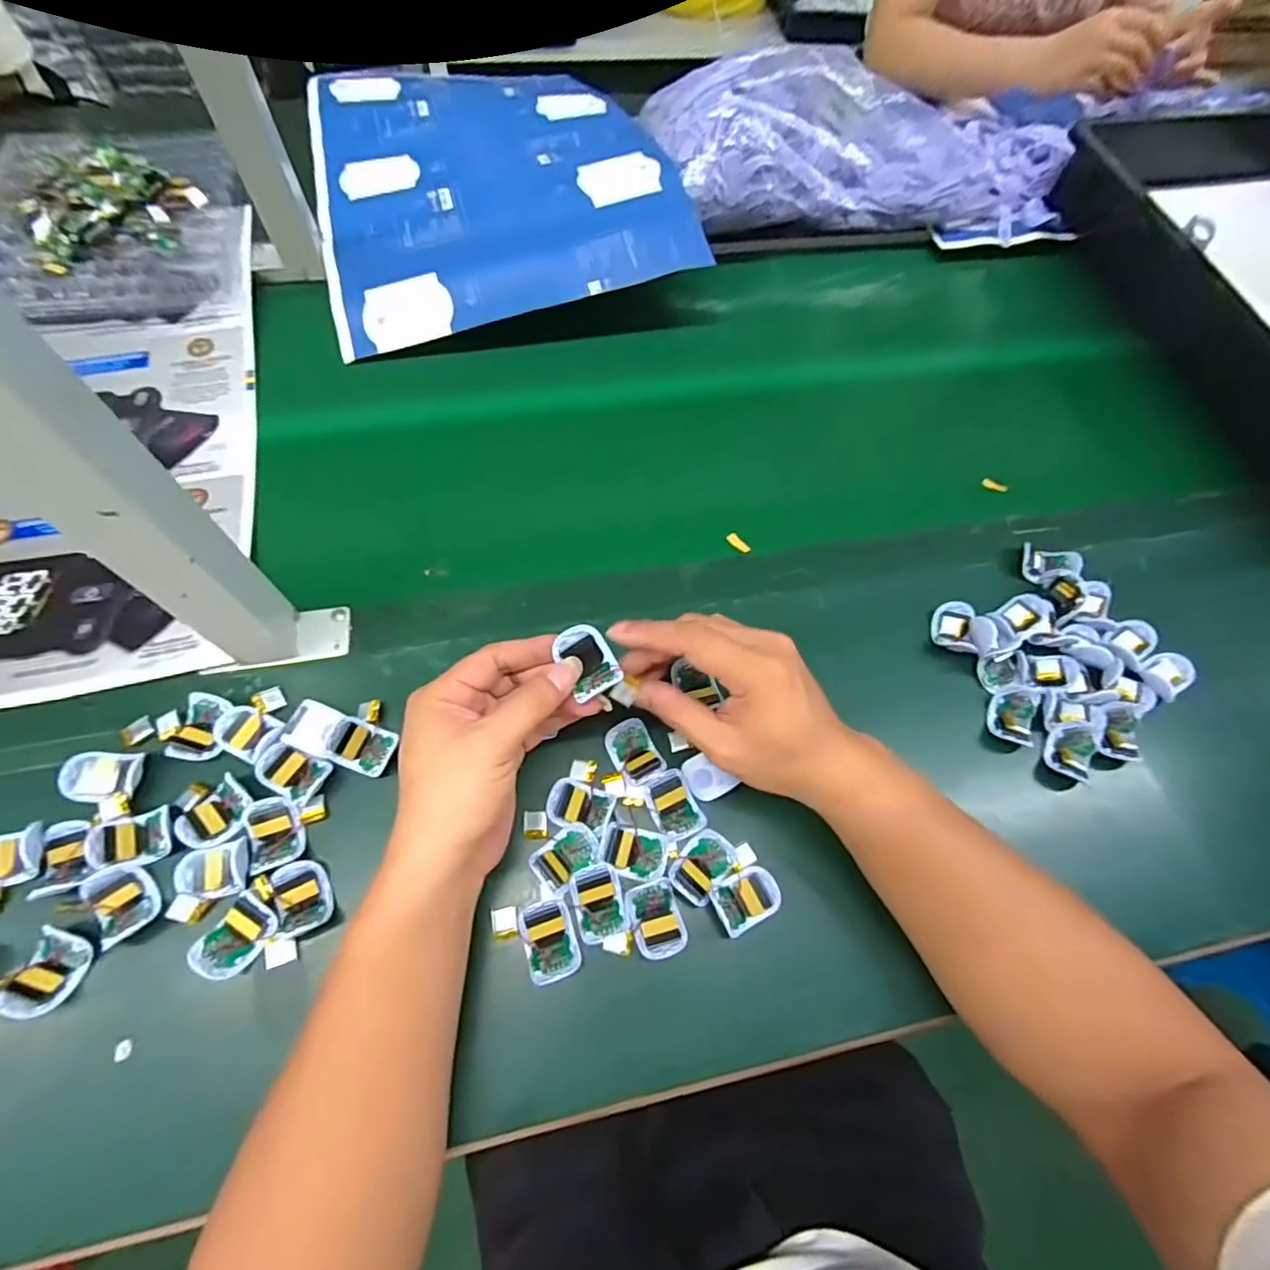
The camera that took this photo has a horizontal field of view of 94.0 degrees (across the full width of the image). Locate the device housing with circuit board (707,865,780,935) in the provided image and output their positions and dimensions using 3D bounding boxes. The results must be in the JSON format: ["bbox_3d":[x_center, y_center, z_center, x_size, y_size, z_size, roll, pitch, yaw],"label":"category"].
[{"bbox_3d":[0.069,0.162,0.364,0.042,0.014,0.030,-22,68,-13],"label":"device housing with circuit board"}]

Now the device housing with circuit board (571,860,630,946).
[{"bbox_3d":[-0.022,0.163,0.361,0.029,0.008,0.041,-14,67,-10],"label":"device housing with circuit board"}]

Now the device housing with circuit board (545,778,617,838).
[{"bbox_3d":[-0.035,0.109,0.381,0.040,0.009,0.030,19,65,5],"label":"device housing with circuit board"}]

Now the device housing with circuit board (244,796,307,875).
[{"bbox_3d":[-0.222,0.123,0.364,0.029,0.016,0.042,-19,68,-12],"label":"device housing with circuit board"}]

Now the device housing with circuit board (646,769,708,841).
[{"bbox_3d":[0.027,0.111,0.388,0.028,0.011,0.042,-19,68,-12],"label":"device housing with circuit board"}]

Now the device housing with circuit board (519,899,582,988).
[{"bbox_3d":[-0.050,0.181,0.352,0.030,0.014,0.043,-15,67,-10],"label":"device housing with circuit board"}]

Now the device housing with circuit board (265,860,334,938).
[{"bbox_3d":[-0.198,0.155,0.349,0.030,0.014,0.039,-25,69,-14],"label":"device housing with circuit board"}]

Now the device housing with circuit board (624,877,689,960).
[{"bbox_3d":[0.013,0.172,0.358,0.031,0.014,0.041,-16,67,-11],"label":"device housing with circuit board"}]

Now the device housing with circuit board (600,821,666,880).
[{"bbox_3d":[0.000,0.136,0.372,0.039,0.013,0.028,13,65,3],"label":"device housing with circuit board"}]

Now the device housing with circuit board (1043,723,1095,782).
[{"bbox_3d":[0.312,0.084,0.422,0.031,0.015,0.038,16,65,4],"label":"device housing with circuit board"}]

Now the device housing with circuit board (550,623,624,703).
[{"bbox_3d":[-0.026,0.015,0.336,0.028,0.012,0.042,-24,69,-14],"label":"device housing with circuit board"}]

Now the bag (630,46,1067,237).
[{"bbox_3d":[0.263,-0.560,0.662,0.474,0.102,0.195,-7,66,-7],"label":"bag"}]

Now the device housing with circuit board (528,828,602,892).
[{"bbox_3d":[-0.043,0.136,0.365,0.038,0.011,0.028,-32,71,-17],"label":"device housing with circuit board"}]

